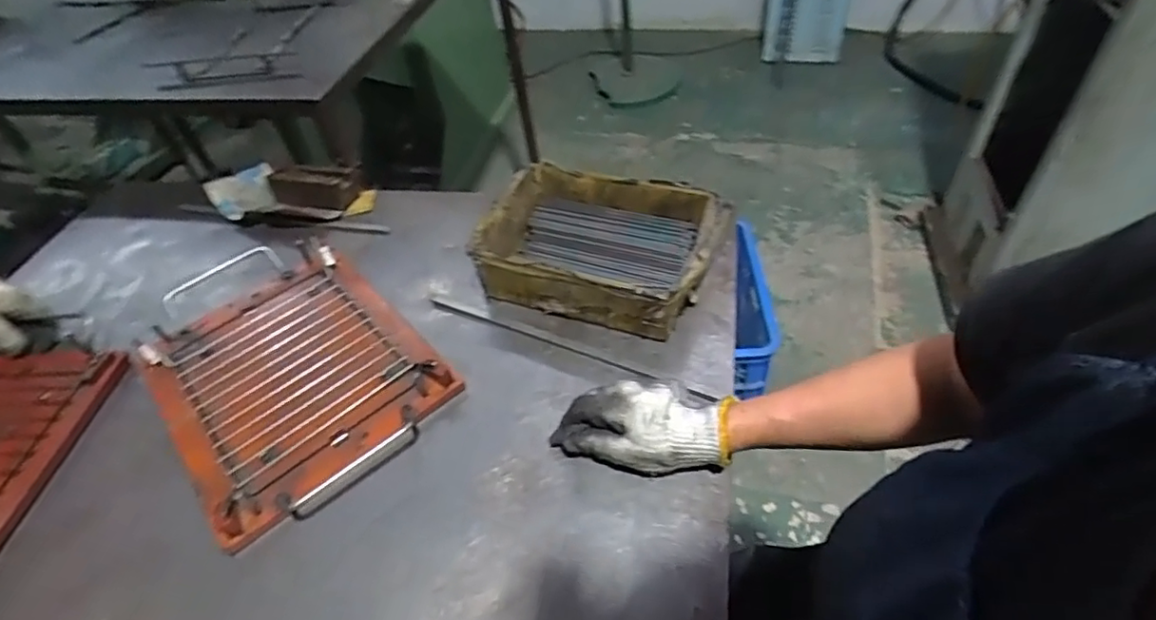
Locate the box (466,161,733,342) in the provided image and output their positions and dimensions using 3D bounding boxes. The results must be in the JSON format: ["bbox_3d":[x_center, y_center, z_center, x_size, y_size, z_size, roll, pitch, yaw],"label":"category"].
[{"bbox_3d":[0.025,-0.071,0.680,0.257,0.075,0.181,13,51,17],"label":"box"}]

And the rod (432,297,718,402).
[{"bbox_3d":[-0.023,0.034,0.637,0.329,0.007,0.012,18,53,21],"label":"rod"}]

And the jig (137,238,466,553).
[{"bbox_3d":[-0.315,0.050,0.636,0.243,0.031,0.363,-36,54,-24],"label":"jig"}]

